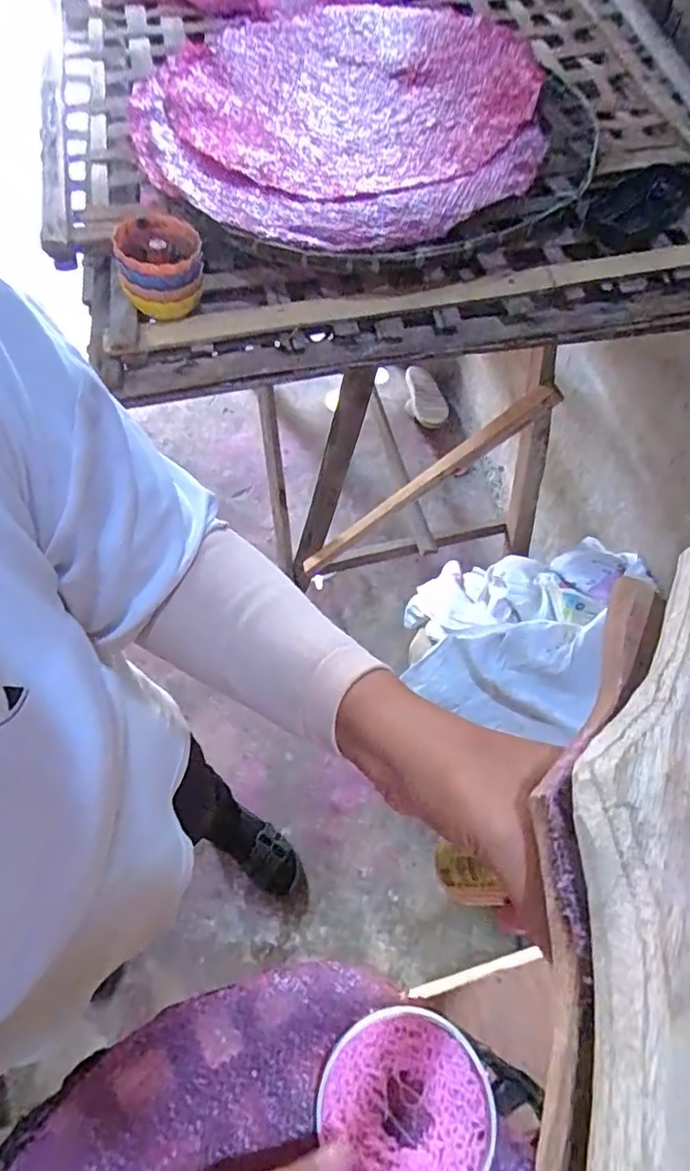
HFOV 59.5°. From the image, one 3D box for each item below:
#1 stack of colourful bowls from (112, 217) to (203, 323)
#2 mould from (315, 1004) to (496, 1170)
[{"bbox_3d":[-0.142,-0.246,0.469,0.064,0.047,0.076,-9,66,-7],"label":"stack of colourful bowls"},{"bbox_3d":[0.031,0.265,0.304,0.089,0.011,0.089,1,63,-2],"label":"mould"}]

